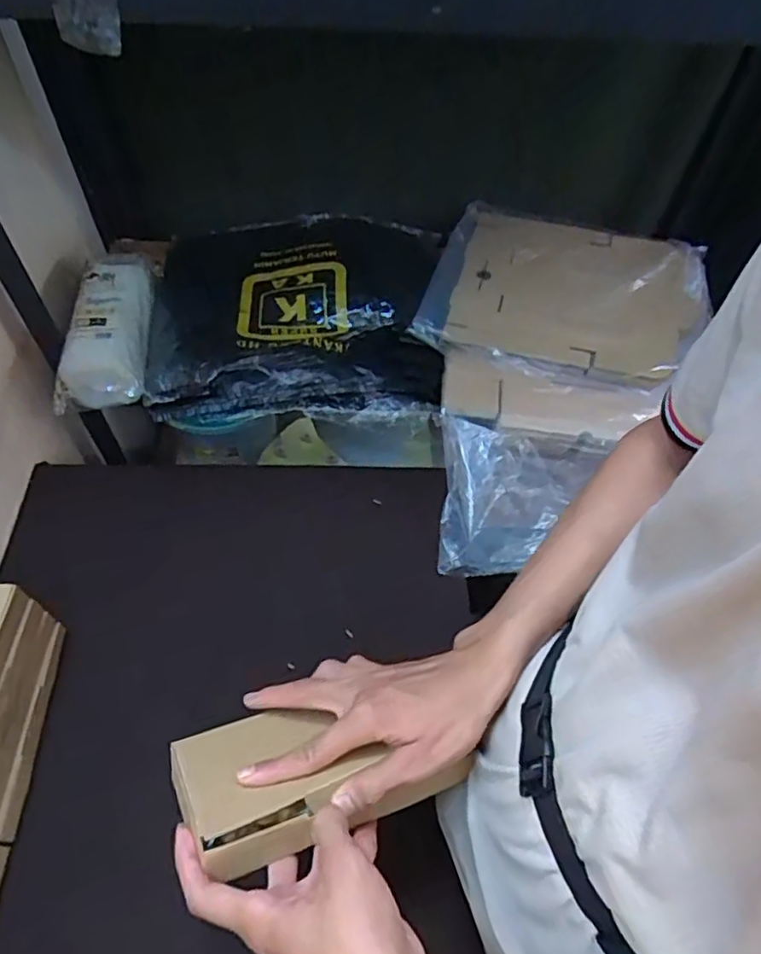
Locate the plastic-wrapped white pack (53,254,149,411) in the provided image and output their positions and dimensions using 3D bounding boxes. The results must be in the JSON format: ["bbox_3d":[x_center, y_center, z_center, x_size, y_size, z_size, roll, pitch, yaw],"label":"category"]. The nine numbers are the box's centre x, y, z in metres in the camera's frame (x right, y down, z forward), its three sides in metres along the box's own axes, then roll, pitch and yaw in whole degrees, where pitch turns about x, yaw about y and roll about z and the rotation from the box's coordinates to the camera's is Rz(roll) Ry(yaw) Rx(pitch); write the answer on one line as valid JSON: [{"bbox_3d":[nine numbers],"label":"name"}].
[{"bbox_3d":[-0.338,-0.189,0.776,0.099,0.065,0.229,-2,55,-4],"label":"plastic-wrapped white pack"}]

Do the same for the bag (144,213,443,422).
[{"bbox_3d":[-0.108,-0.231,0.851,0.386,0.072,0.333,0,55,-3],"label":"bag"}]

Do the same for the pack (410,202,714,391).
[{"bbox_3d":[0.251,-0.258,0.830,0.360,0.030,0.280,12,64,9],"label":"pack"}]

